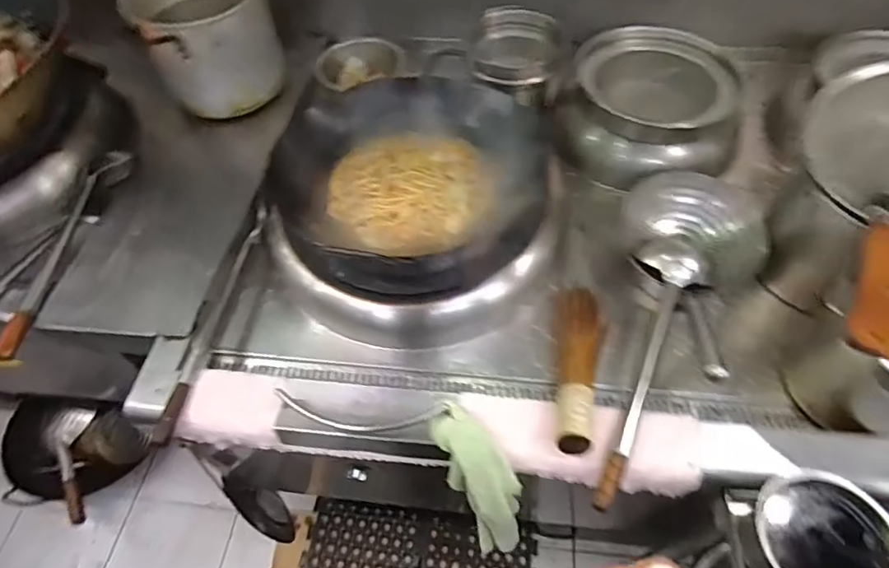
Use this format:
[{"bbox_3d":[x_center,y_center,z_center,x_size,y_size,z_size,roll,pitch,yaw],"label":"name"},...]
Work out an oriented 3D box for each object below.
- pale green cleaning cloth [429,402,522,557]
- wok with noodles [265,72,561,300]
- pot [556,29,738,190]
[{"bbox_3d":[0.049,0.266,0.713,0.079,0.220,0.036,-28,12,-17],"label":"pale green cleaning cloth"},{"bbox_3d":[-0.047,-0.160,0.854,0.393,0.159,0.350,10,55,10],"label":"wok with noodles"},{"bbox_3d":[0.411,-0.362,1.088,0.318,0.166,0.326,-1,54,2],"label":"pot"}]

